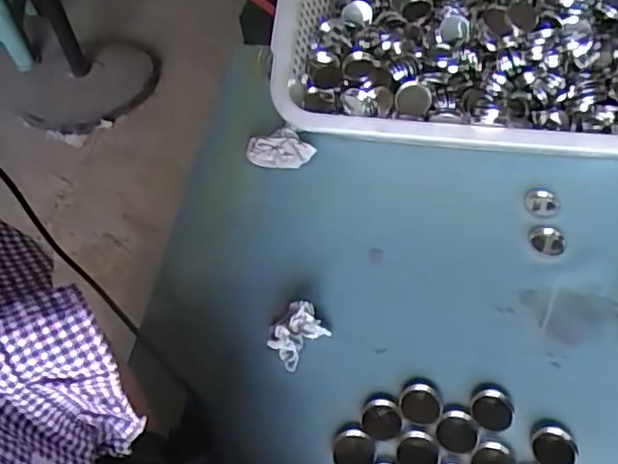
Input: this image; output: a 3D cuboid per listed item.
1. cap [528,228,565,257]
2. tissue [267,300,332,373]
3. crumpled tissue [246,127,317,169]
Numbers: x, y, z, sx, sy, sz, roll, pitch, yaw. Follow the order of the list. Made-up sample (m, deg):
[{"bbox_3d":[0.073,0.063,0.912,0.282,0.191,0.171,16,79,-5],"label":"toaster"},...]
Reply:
[{"bbox_3d":[0.235,0.009,0.619,0.034,0.007,0.033,-2,49,3],"label":"cap"},{"bbox_3d":[-0.012,0.089,0.549,0.041,0.028,0.053,30,58,27],"label":"tissue"},{"bbox_3d":[-0.031,-0.094,0.715,0.077,0.028,0.042,6,50,10],"label":"crumpled tissue"}]

